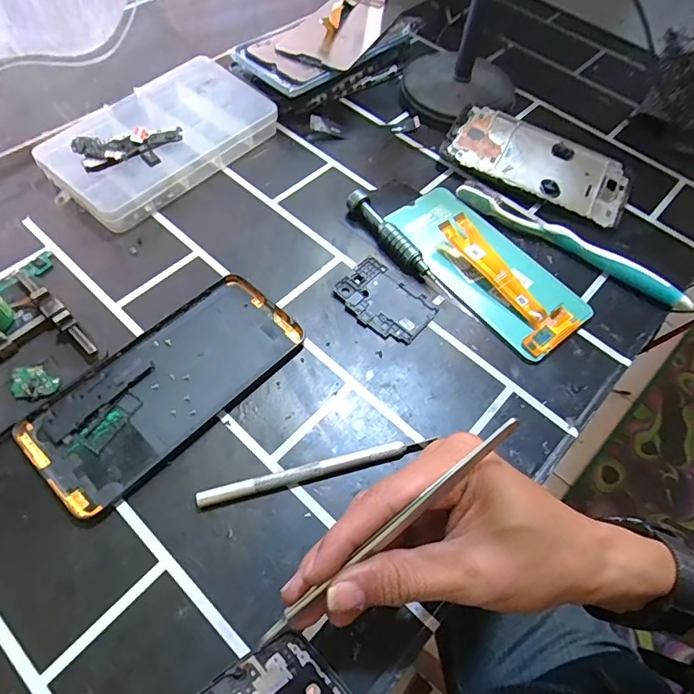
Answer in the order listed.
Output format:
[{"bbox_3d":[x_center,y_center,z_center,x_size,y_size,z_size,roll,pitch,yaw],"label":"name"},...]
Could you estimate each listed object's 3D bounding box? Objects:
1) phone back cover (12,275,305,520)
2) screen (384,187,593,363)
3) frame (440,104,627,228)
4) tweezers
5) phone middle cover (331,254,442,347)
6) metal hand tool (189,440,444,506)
[{"bbox_3d":[-0.108,0.020,0.294,0.073,0.006,0.161,40,64,18],"label":"phone back cover"},{"bbox_3d":[0.100,-0.062,0.350,0.067,0.018,0.154,-34,67,-22],"label":"screen"},{"bbox_3d":[0.159,-0.157,0.400,0.150,0.013,0.075,32,62,14],"label":"frame"},{"bbox_3d":[0.017,0.077,0.199,0.137,0.015,0.004,-40,68,-2],"label":"tweezers"},{"bbox_3d":[0.026,-0.032,0.334,0.065,0.004,0.044,38,64,17],"label":"phone middle cover"},{"bbox_3d":[-0.016,0.070,0.271,0.130,0.007,0.008,-11,60,-11],"label":"metal hand tool"}]

